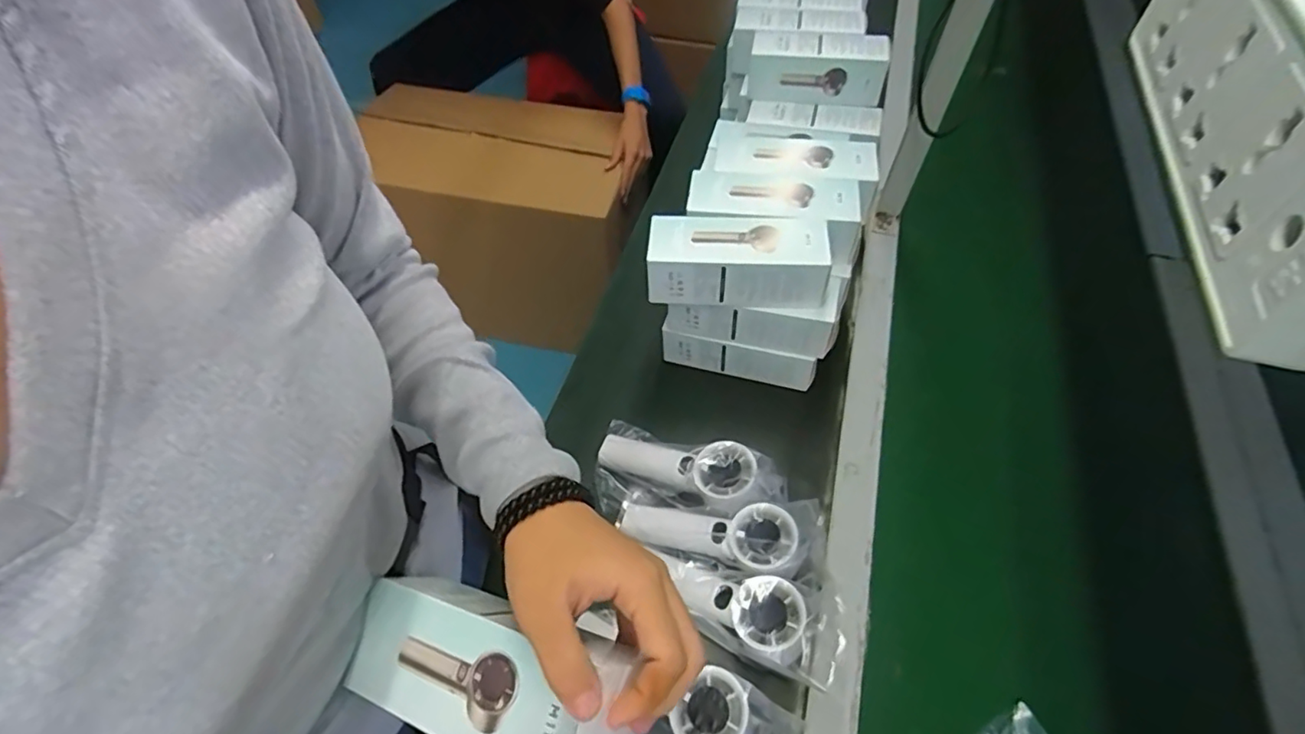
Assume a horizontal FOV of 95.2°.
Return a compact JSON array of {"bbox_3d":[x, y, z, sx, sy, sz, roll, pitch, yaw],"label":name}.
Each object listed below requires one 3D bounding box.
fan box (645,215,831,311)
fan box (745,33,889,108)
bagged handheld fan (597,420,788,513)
[{"bbox_3d":[0.077,-0.099,0.557,0.159,0.062,0.061,3,56,2],"label":"fan box"},{"bbox_3d":[0.201,-0.376,0.747,0.168,0.064,0.066,10,56,6],"label":"fan box"},{"bbox_3d":[0.031,0.096,0.574,0.191,0.033,0.064,8,54,30],"label":"bagged handheld fan"}]

